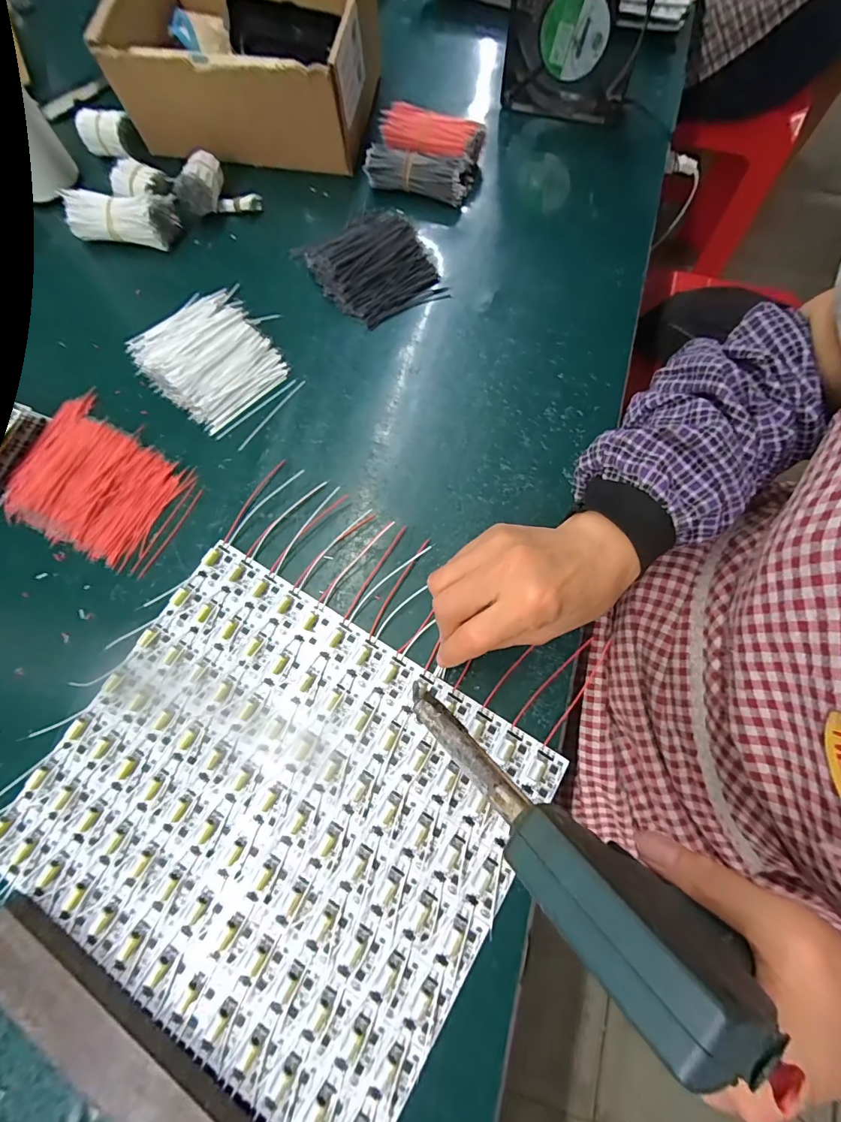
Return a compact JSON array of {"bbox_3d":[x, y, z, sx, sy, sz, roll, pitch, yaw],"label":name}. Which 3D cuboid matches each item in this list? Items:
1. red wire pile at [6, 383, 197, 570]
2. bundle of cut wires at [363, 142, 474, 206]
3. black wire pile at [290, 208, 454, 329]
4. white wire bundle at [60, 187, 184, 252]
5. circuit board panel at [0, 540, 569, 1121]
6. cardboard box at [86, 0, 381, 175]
[{"bbox_3d":[-0.255,-0.064,0.340,0.136,0.014,0.106,24,75,8],"label":"red wire pile"},{"bbox_3d":[-0.001,-0.368,0.416,0.098,0.034,0.031,18,74,7],"label":"bundle of cut wires"},{"bbox_3d":[-0.046,-0.268,0.392,0.094,0.024,0.117,-32,75,-8],"label":"black wire pile"},{"bbox_3d":[-0.274,-0.314,0.400,0.094,0.031,0.033,0,73,2],"label":"white wire bundle"},{"bbox_3d":[-0.091,0.152,0.274,0.282,0.007,0.240,30,75,10],"label":"circuit board panel"},{"bbox_3d":[-0.160,-0.477,0.410,0.211,0.078,0.167,10,74,4],"label":"cardboard box"}]

